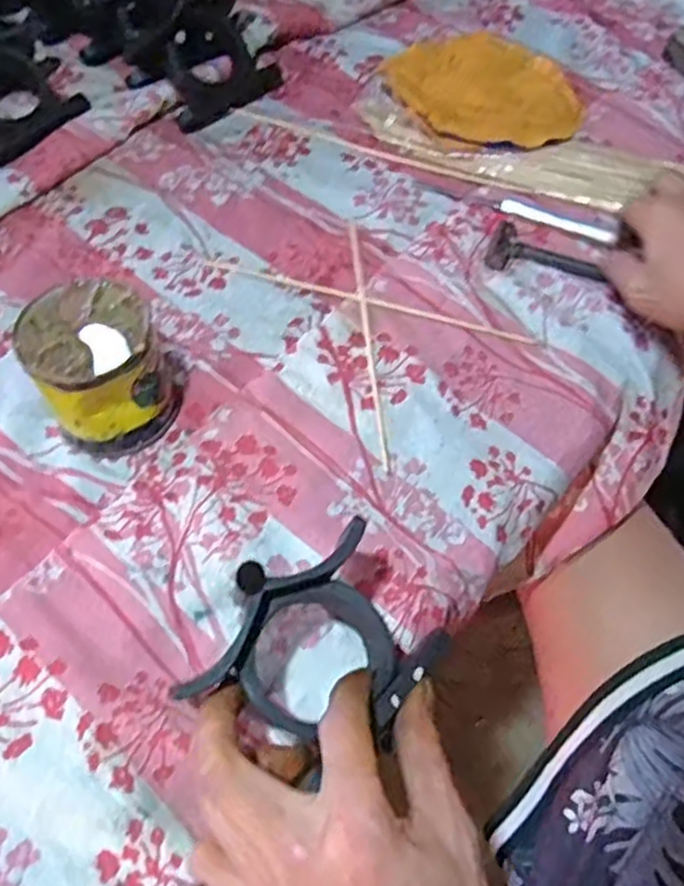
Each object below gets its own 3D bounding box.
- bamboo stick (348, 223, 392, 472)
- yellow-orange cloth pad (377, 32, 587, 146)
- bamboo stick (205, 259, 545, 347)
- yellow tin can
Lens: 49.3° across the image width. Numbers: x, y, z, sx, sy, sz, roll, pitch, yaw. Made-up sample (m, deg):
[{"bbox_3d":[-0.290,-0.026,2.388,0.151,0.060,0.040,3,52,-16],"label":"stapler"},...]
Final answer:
[{"bbox_3d":[0.016,-0.074,0.486,0.006,0.004,0.206,-5,58,-2],"label":"bamboo stick"},{"bbox_3d":[0.114,-0.296,0.608,0.166,0.035,0.166,5,58,4],"label":"yellow-orange cloth pad"},{"bbox_3d":[0.017,-0.098,0.506,0.237,0.004,0.011,18,59,11],"label":"bamboo stick"},{"bbox_3d":[-0.136,-0.045,0.432,0.077,0.072,0.073,-19,59,-11],"label":"yellow tin can"}]

